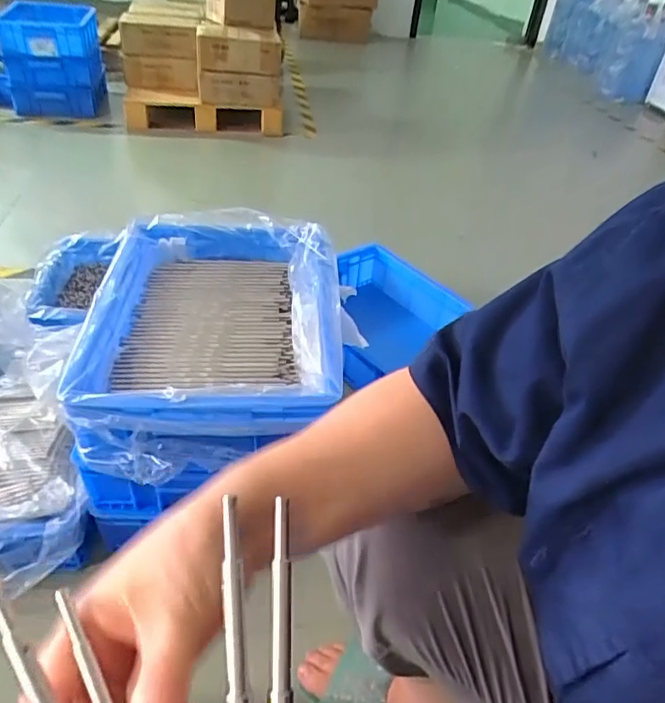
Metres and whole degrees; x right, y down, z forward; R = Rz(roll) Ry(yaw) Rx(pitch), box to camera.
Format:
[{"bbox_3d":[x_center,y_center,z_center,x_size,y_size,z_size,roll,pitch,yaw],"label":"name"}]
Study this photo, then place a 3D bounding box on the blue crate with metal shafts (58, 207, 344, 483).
[{"bbox_3d":[-0.152,-0.043,0.761,0.319,0.113,0.428,1,40,-7],"label":"blue crate with metal shafts"}]

